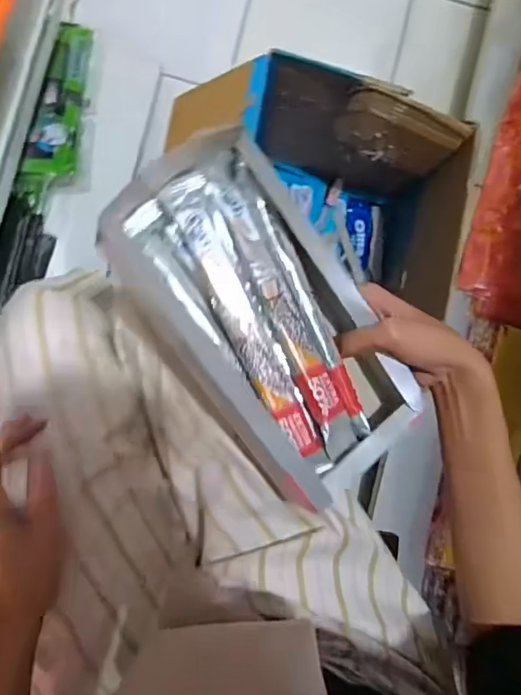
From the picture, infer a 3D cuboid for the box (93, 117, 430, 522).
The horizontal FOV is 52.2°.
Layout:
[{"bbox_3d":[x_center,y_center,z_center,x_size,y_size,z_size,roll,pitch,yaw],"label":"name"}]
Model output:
[{"bbox_3d":[0.003,-0.017,0.380,0.131,0.047,0.247,-36,91,-5],"label":"box"}]

